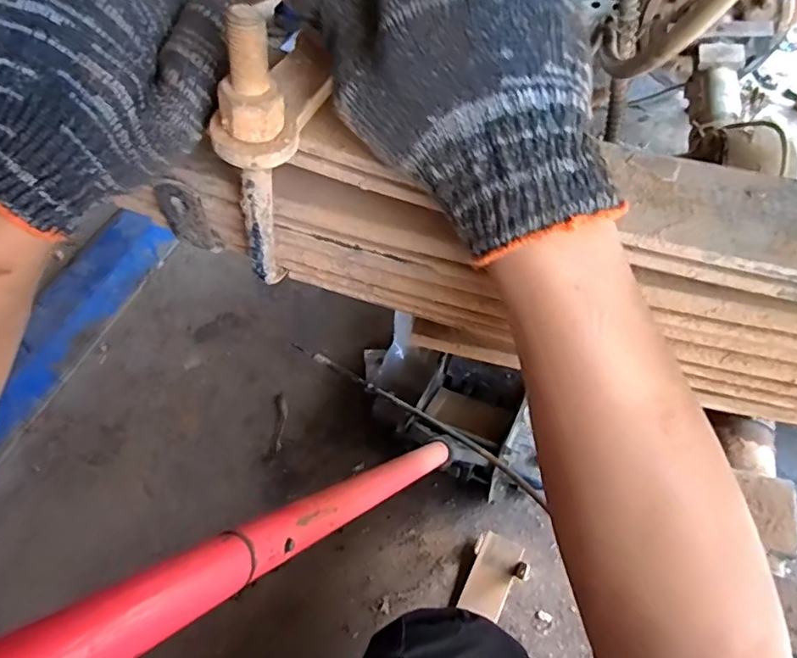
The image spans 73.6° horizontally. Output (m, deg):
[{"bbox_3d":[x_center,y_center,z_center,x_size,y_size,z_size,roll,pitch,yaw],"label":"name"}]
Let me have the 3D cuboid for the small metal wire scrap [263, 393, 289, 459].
[{"bbox_3d":[-0.239,0.190,1.052,0.032,0.006,0.144,-1,51,5],"label":"small metal wire scrap"}]

